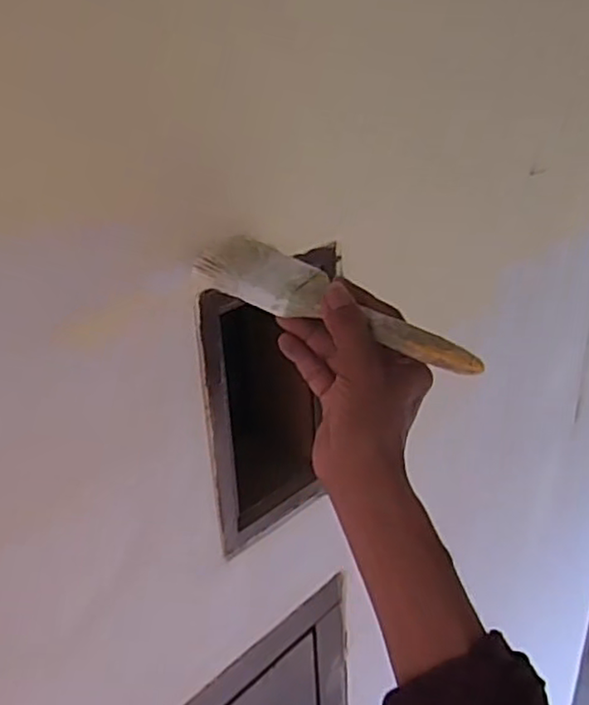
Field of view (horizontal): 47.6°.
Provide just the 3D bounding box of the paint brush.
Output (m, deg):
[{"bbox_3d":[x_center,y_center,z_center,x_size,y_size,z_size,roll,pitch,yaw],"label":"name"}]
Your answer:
[{"bbox_3d":[0.031,-0.033,0.448,0.195,0.019,0.055,23,34,15],"label":"paint brush"}]

